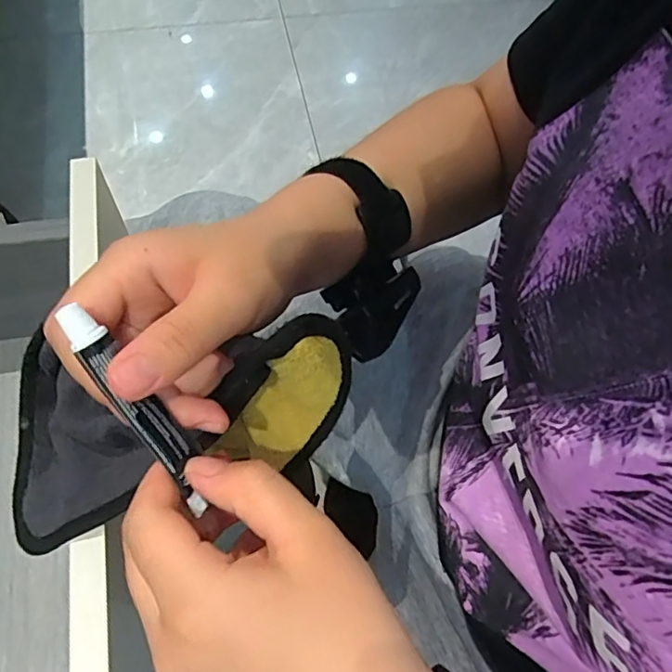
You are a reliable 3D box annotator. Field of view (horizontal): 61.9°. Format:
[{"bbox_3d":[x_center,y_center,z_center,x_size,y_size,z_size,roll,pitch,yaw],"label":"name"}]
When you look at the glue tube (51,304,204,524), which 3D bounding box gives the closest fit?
[{"bbox_3d":[-0.069,0.027,0.200,0.013,0.013,0.084,-36,108,-20],"label":"glue tube"}]

